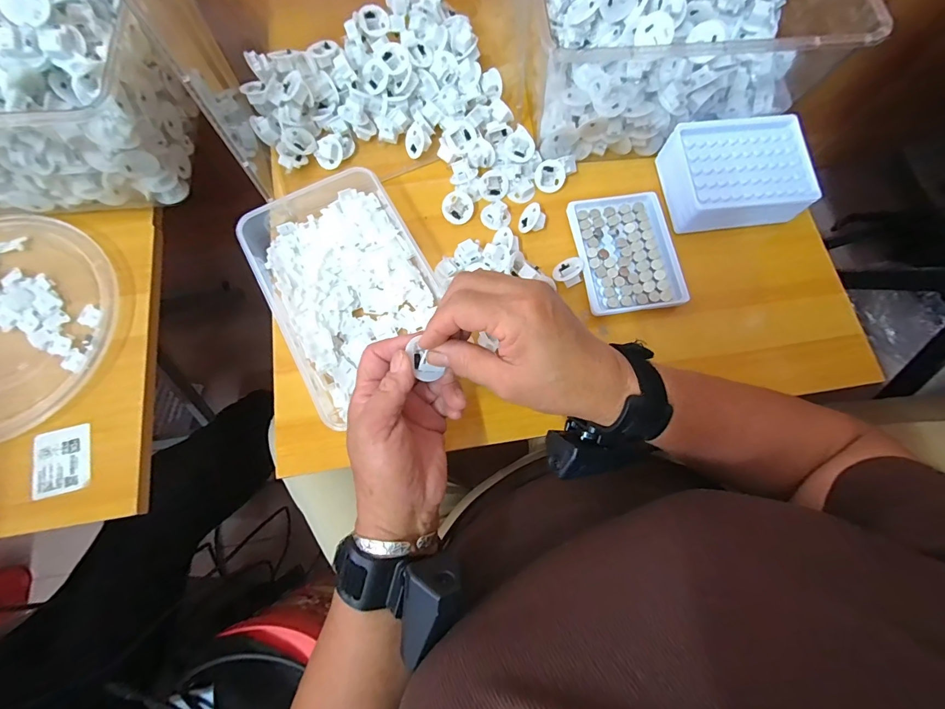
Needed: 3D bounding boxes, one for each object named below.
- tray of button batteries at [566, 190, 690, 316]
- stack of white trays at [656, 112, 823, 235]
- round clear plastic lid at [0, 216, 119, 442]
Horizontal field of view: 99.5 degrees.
[{"bbox_3d":[0.159,-0.107,0.417,0.096,0.016,0.132,-9,75,-4],"label":"tray of button batteries"},{"bbox_3d":[0.279,-0.189,0.421,0.131,0.046,0.106,-5,75,-3],"label":"stack of white trays"},{"bbox_3d":[-0.484,-0.029,0.389,0.247,0.014,0.226,0,75,-2],"label":"round clear plastic lid"}]

